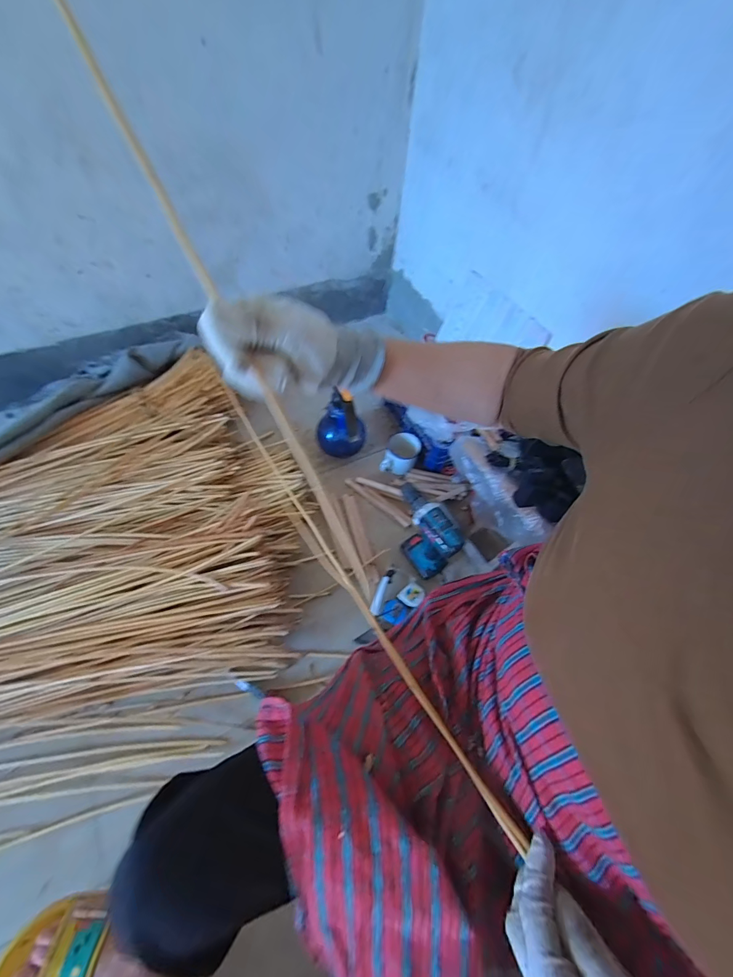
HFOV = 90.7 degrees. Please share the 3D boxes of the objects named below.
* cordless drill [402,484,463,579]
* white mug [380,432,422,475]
[{"bbox_3d":[0.137,0.102,0.854,0.079,0.187,0.177,-17,61,-15],"label":"cordless drill"},{"bbox_3d":[0.099,-0.093,1.036,0.096,0.075,0.111,17,59,6],"label":"white mug"}]

